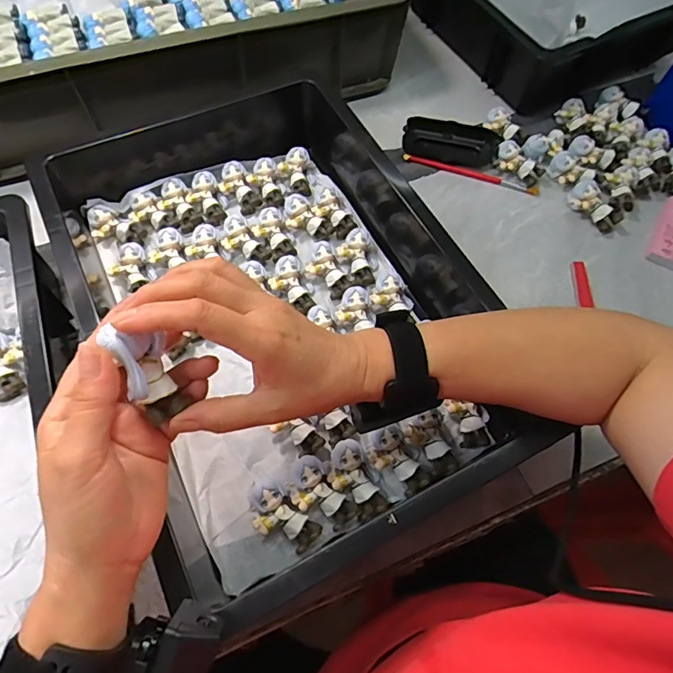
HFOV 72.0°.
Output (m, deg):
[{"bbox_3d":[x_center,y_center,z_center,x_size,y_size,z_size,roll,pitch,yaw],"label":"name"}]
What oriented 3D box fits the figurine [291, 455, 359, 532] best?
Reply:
[{"bbox_3d":[-0.013,0.125,0.368,0.039,0.019,0.058,-29,69,-15],"label":"figurine"}]

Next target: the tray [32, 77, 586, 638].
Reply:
[{"bbox_3d":[-0.064,-0.059,0.436,0.328,0.082,0.499,-25,68,-14],"label":"tray"}]

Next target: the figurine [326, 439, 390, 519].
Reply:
[{"bbox_3d":[0.017,0.117,0.376,0.036,0.020,0.061,-35,70,-17],"label":"figurine"}]

